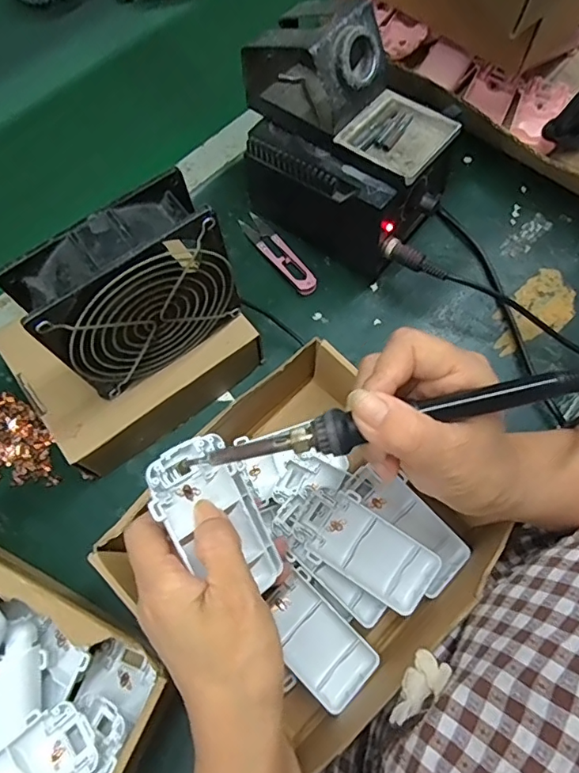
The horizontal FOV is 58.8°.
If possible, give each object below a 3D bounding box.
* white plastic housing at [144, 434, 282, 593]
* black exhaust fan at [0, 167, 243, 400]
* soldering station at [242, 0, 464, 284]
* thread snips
[{"bbox_3d":[-0.041,0.076,0.285,0.055,0.013,0.093,-27,92,-37],"label":"white plastic housing"},{"bbox_3d":[-0.097,-0.058,0.330,0.117,0.112,0.043,-36,72,-12],"label":"black exhaust fan"},{"bbox_3d":[0.048,-0.202,0.424,0.177,0.158,0.114,36,73,14],"label":"soldering station"},{"bbox_3d":[-0.010,-0.124,0.475,0.023,0.009,0.103,-35,72,-12],"label":"thread snips"}]

